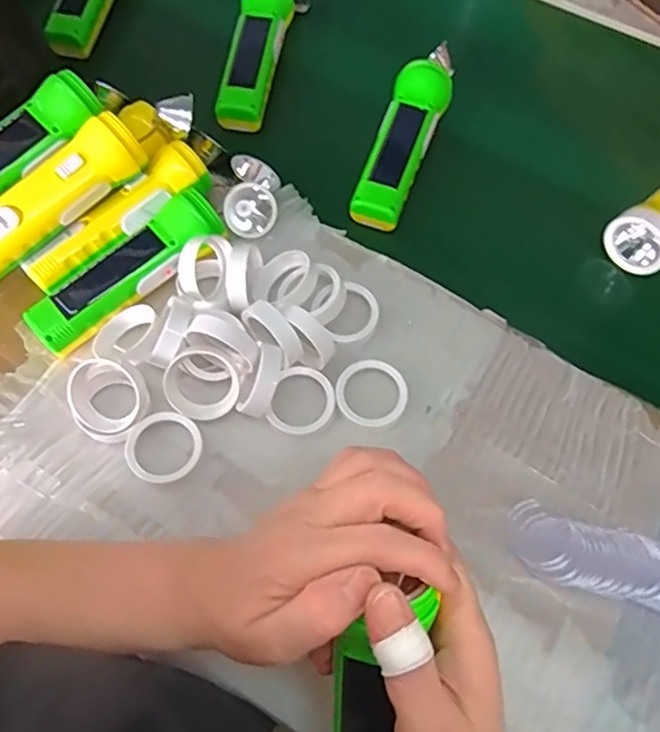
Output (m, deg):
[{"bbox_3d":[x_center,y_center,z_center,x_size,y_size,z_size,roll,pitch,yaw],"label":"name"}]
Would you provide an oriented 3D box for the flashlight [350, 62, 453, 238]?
[{"bbox_3d":[0.065,-0.202,0.540,0.048,0.041,0.164,22,68,8],"label":"flashlight"}]

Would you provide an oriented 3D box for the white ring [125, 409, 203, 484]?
[{"bbox_3d":[-0.121,0.060,0.437,0.053,0.015,0.052,0,66,-1],"label":"white ring"}]

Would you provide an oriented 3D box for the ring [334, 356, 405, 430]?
[{"bbox_3d":[0.030,0.021,0.455,0.050,0.022,0.052,0,66,-1],"label":"ring"}]

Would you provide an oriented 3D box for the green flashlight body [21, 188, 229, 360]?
[{"bbox_3d":[-0.159,-0.075,0.476,0.170,0.036,0.052,-39,73,-16],"label":"green flashlight body"}]

